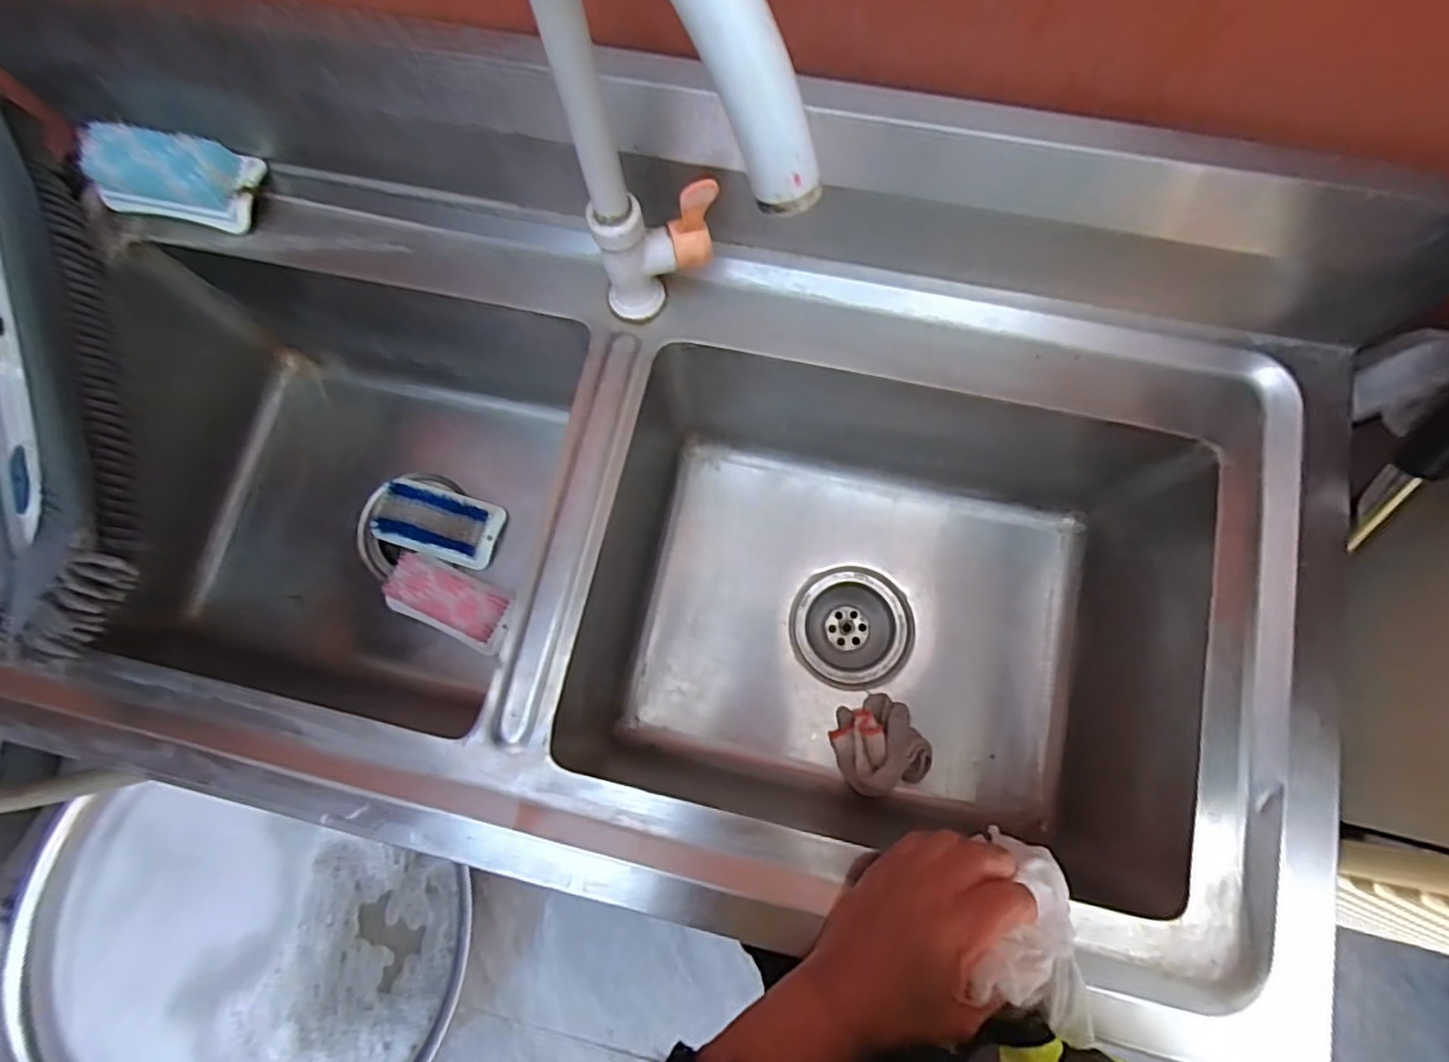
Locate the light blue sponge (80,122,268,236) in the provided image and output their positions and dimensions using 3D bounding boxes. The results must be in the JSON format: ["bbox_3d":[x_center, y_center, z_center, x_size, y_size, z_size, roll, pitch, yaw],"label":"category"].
[{"bbox_3d":[-0.414,-0.265,0.489,0.118,0.039,0.056,9,77,4],"label":"light blue sponge"}]

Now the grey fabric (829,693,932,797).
[{"bbox_3d":[0.136,0.186,0.573,0.075,0.038,0.076,0,77,2],"label":"grey fabric"}]

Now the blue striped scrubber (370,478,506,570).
[{"bbox_3d":[-0.281,-0.010,0.636,0.122,0.024,0.064,16,78,5],"label":"blue striped scrubber"}]

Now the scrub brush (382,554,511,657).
[{"bbox_3d":[-0.254,0.067,0.612,0.122,0.028,0.055,22,79,7],"label":"scrub brush"}]

